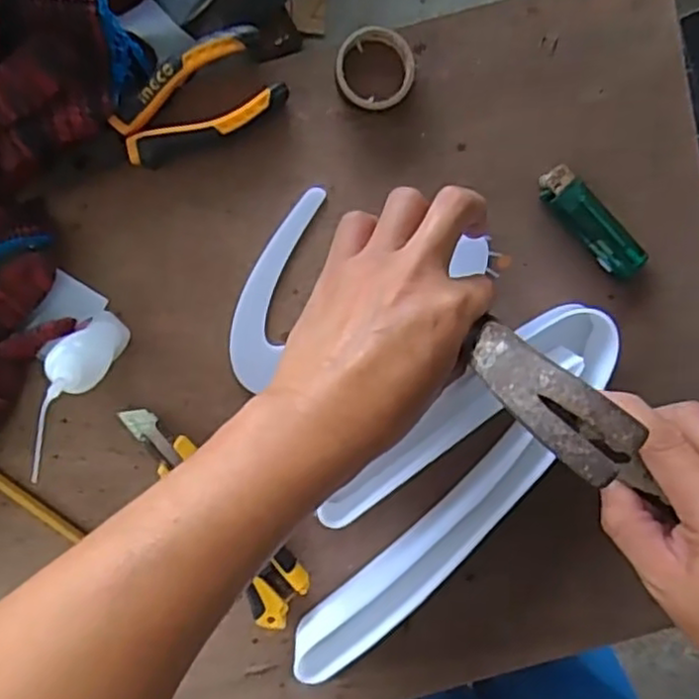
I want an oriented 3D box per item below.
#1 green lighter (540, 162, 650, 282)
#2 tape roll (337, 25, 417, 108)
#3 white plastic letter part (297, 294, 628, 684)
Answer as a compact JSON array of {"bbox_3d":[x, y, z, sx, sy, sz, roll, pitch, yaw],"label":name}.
[{"bbox_3d":[0.148,-0.076,0.427,0.024,0.012,0.083,-44,98,5],"label":"green lighter"},{"bbox_3d":[0.015,-0.159,0.400,0.043,0.021,0.044,0,99,-2],"label":"tape roll"},{"bbox_3d":[0.057,0.086,0.429,0.277,0.038,0.095,-42,98,5],"label":"white plastic letter part"}]

